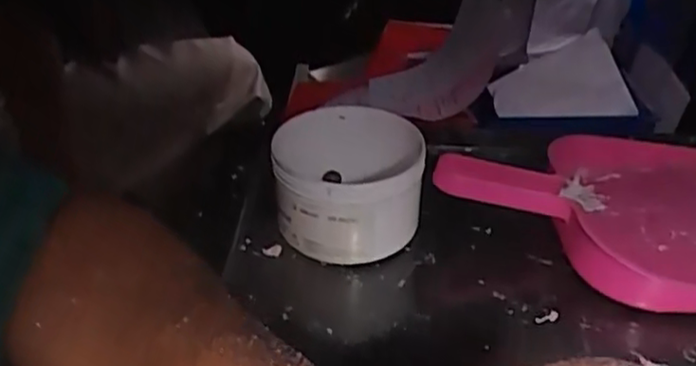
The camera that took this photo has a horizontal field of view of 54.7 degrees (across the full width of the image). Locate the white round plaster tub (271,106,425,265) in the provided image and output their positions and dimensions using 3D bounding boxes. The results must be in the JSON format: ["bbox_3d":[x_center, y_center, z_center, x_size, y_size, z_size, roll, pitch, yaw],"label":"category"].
[{"bbox_3d":[0.003,0.001,0.423,0.087,0.075,0.087,0,34,0],"label":"white round plaster tub"}]

